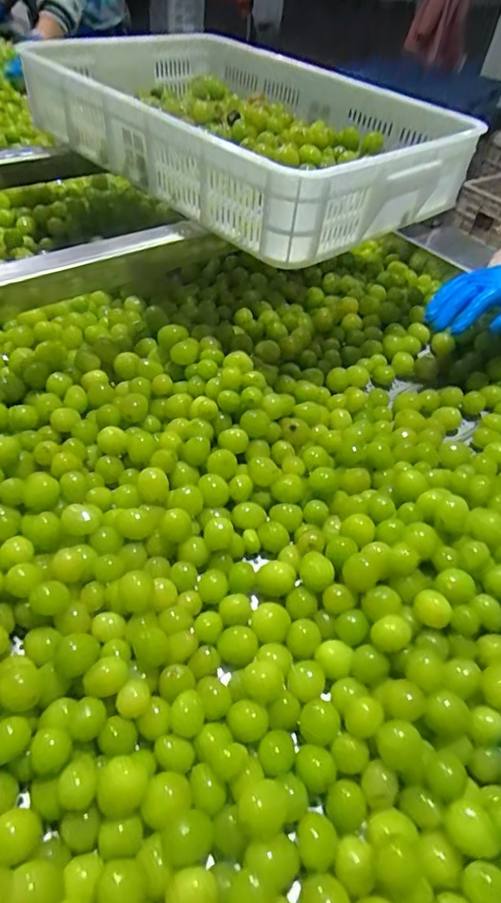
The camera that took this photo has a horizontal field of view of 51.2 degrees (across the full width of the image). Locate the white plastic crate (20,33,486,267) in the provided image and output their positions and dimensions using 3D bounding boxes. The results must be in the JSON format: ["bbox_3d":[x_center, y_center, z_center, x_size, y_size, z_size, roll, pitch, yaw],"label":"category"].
[{"bbox_3d":[-0.029,-0.526,0.813,0.459,0.109,0.667,-36,58,-28],"label":"white plastic crate"}]

